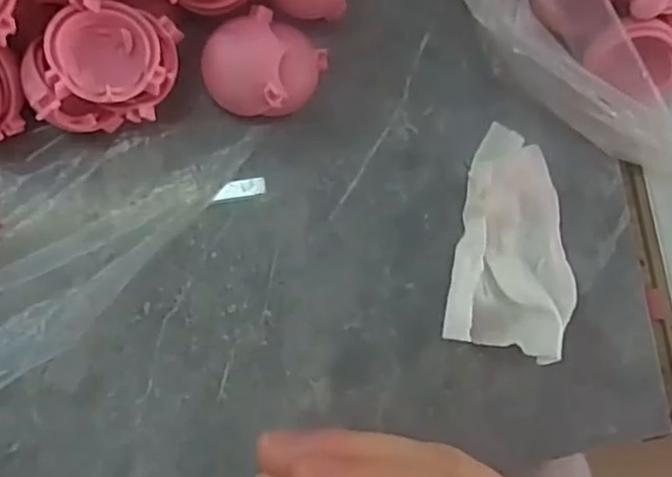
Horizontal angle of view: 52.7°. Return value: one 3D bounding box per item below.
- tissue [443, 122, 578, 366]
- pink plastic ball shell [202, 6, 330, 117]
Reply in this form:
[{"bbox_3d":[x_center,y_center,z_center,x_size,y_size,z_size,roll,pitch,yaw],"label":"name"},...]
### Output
[{"bbox_3d":[0.059,0.002,0.217,0.043,0.015,0.066,11,83,-6],"label":"tissue"},{"bbox_3d":[-0.022,-0.052,0.207,0.035,0.021,0.031,12,83,-6],"label":"pink plastic ball shell"}]

